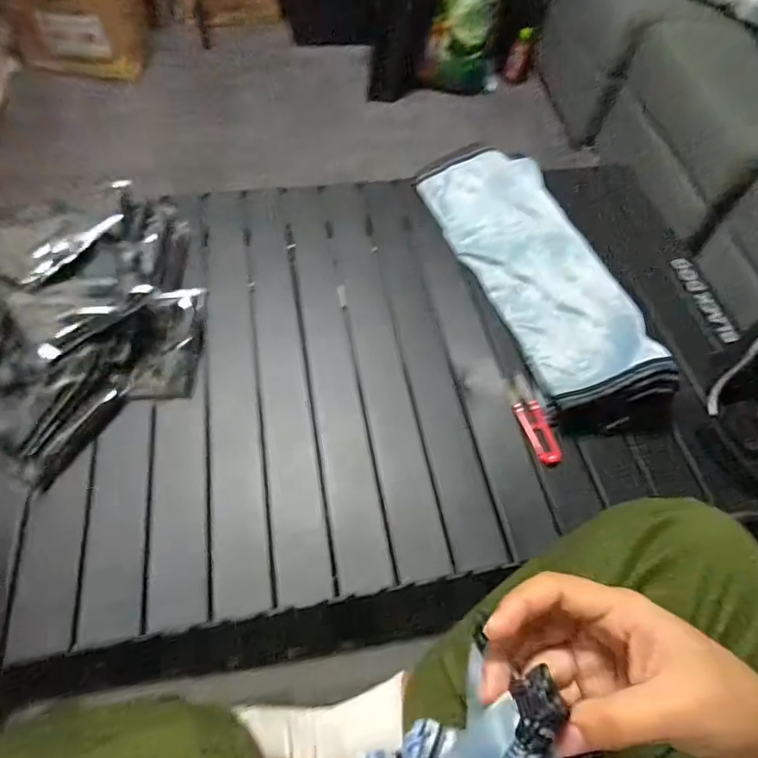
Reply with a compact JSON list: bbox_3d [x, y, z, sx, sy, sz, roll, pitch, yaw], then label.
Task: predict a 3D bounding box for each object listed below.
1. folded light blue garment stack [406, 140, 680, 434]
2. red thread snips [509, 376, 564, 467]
[{"bbox_3d":[0.212,-0.153,0.669,0.177,0.074,0.491,-12,60,-11],"label":"folded light blue garment stack"},{"bbox_3d":[0.180,0.047,0.580,0.033,0.008,0.114,-9,59,-9],"label":"red thread snips"}]

